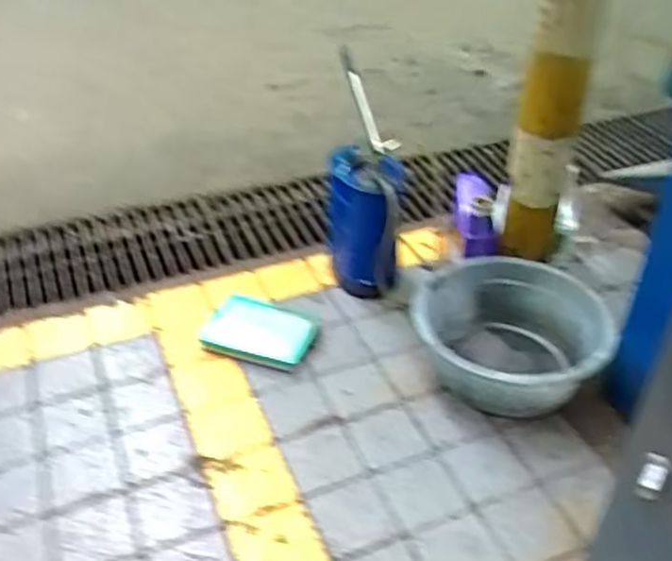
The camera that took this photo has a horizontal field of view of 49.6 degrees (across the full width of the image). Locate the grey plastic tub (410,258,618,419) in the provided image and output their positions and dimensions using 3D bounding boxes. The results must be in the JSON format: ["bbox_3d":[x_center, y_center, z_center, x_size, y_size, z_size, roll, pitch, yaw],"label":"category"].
[{"bbox_3d":[0.402,0.135,1.703,0.456,0.190,0.363,8,37,12],"label":"grey plastic tub"}]

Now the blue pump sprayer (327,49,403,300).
[{"bbox_3d":[0.073,-0.232,1.877,0.180,0.578,0.272,-1,36,0],"label":"blue pump sprayer"}]

